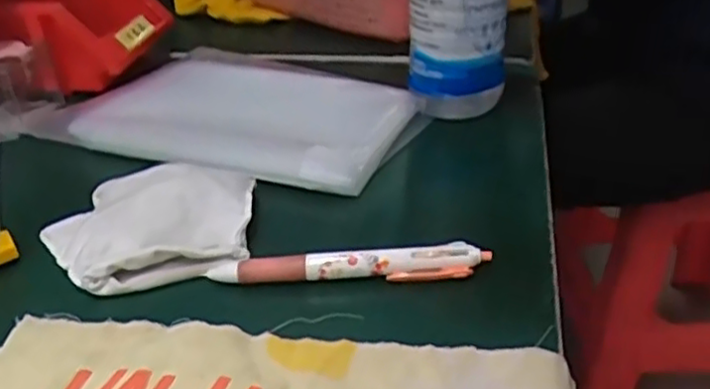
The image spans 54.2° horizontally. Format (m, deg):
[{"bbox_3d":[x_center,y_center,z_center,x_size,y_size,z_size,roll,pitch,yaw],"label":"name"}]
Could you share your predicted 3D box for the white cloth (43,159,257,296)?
[{"bbox_3d":[-0.117,0.015,0.390,0.113,0.026,0.092,-3,32,-3],"label":"white cloth"}]

